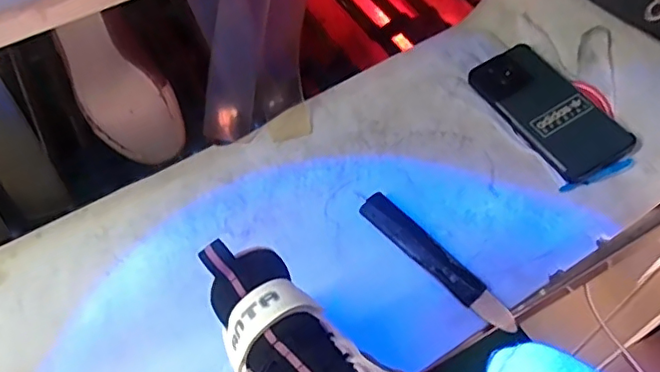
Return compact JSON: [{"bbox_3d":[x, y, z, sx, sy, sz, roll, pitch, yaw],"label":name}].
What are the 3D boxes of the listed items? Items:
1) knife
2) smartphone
[{"bbox_3d":[0.092,0.065,0.495,0.026,0.017,0.166,-38,64,-19],"label":"knife"},{"bbox_3d":[0.220,-0.082,0.570,0.083,0.014,0.168,-32,59,-5],"label":"smartphone"}]

